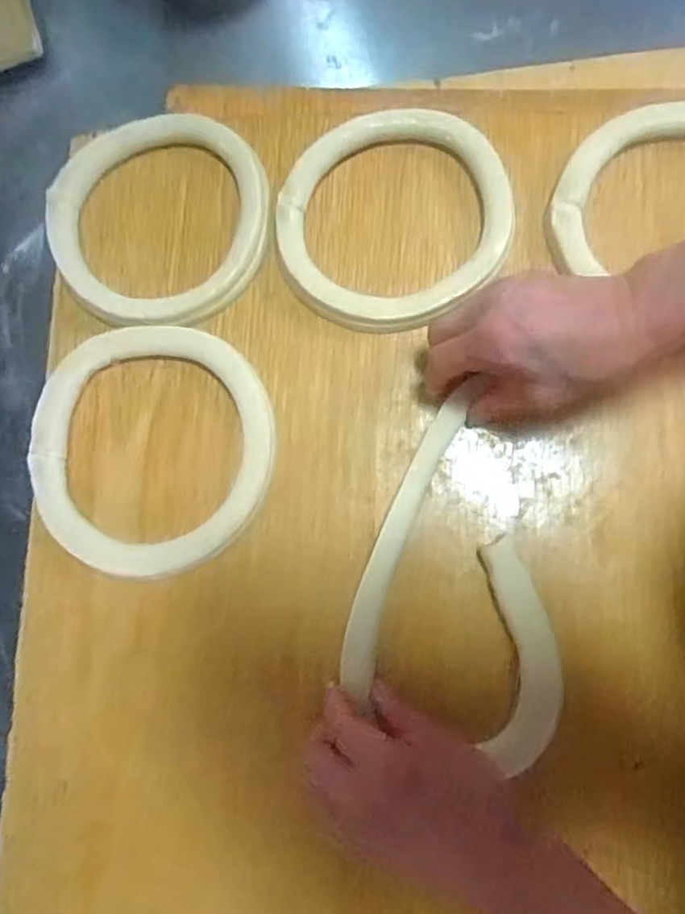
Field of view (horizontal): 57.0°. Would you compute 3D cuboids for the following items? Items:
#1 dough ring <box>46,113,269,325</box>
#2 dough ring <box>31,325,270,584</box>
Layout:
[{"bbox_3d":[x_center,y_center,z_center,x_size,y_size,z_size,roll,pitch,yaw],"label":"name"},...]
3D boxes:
[{"bbox_3d":[-0.129,-0.168,0.444,0.155,0.020,0.148,-1,80,4],"label":"dough ring"},{"bbox_3d":[-0.129,-0.006,0.428,0.163,0.015,0.171,-1,80,4],"label":"dough ring"}]

